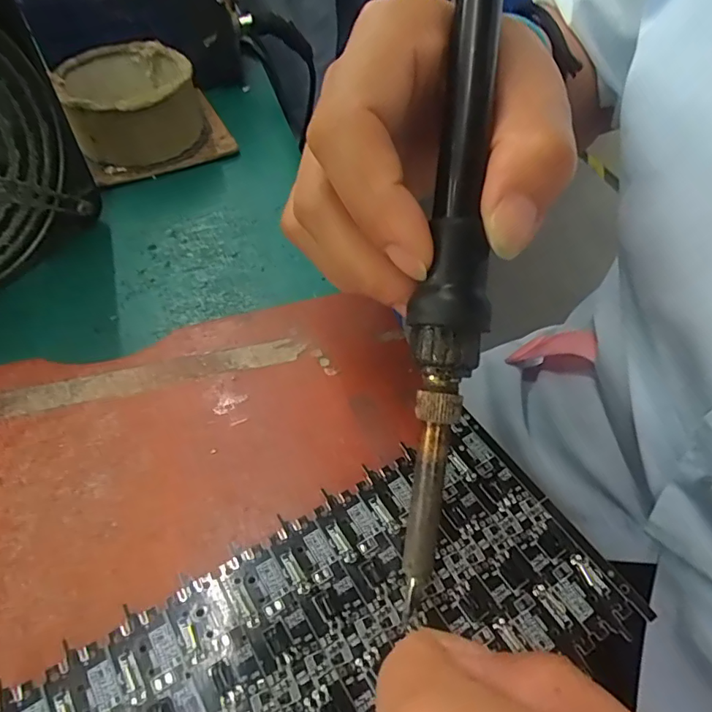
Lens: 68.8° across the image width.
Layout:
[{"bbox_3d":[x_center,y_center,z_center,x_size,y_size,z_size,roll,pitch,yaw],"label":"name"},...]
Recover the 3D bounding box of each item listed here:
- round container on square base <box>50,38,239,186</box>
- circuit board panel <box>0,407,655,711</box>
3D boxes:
[{"bbox_3d":[-0.145,-0.169,0.354,0.100,0.051,0.087,-21,55,-18],"label":"round container on square base"},{"bbox_3d":[-0.006,0.081,0.137,0.164,0.004,0.078,-25,57,-21],"label":"circuit board panel"}]

